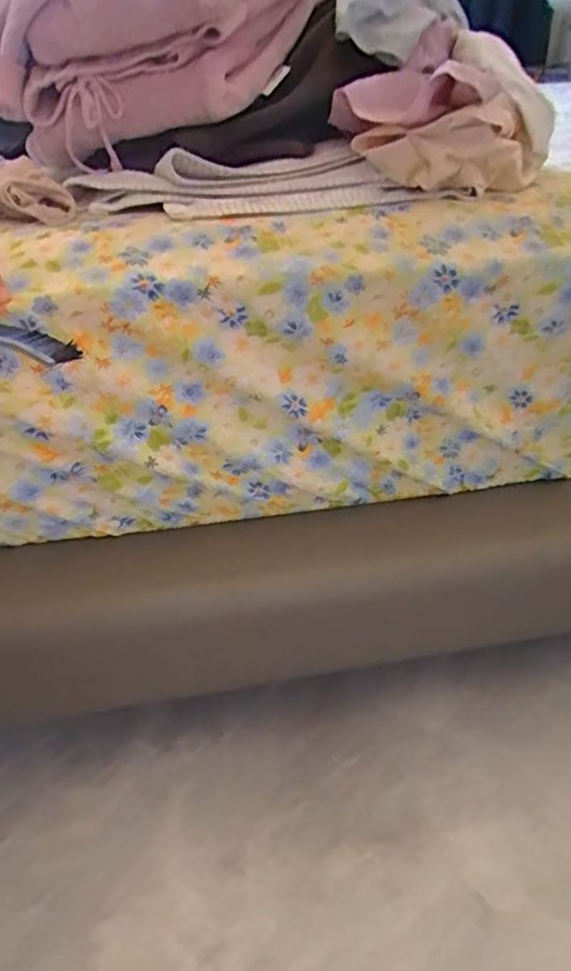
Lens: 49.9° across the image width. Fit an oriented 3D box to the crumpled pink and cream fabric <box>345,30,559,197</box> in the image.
[{"bbox_3d":[0.140,-0.301,0.499,0.140,0.098,0.165,12,38,19],"label":"crumpled pink and cream fabric"}]

